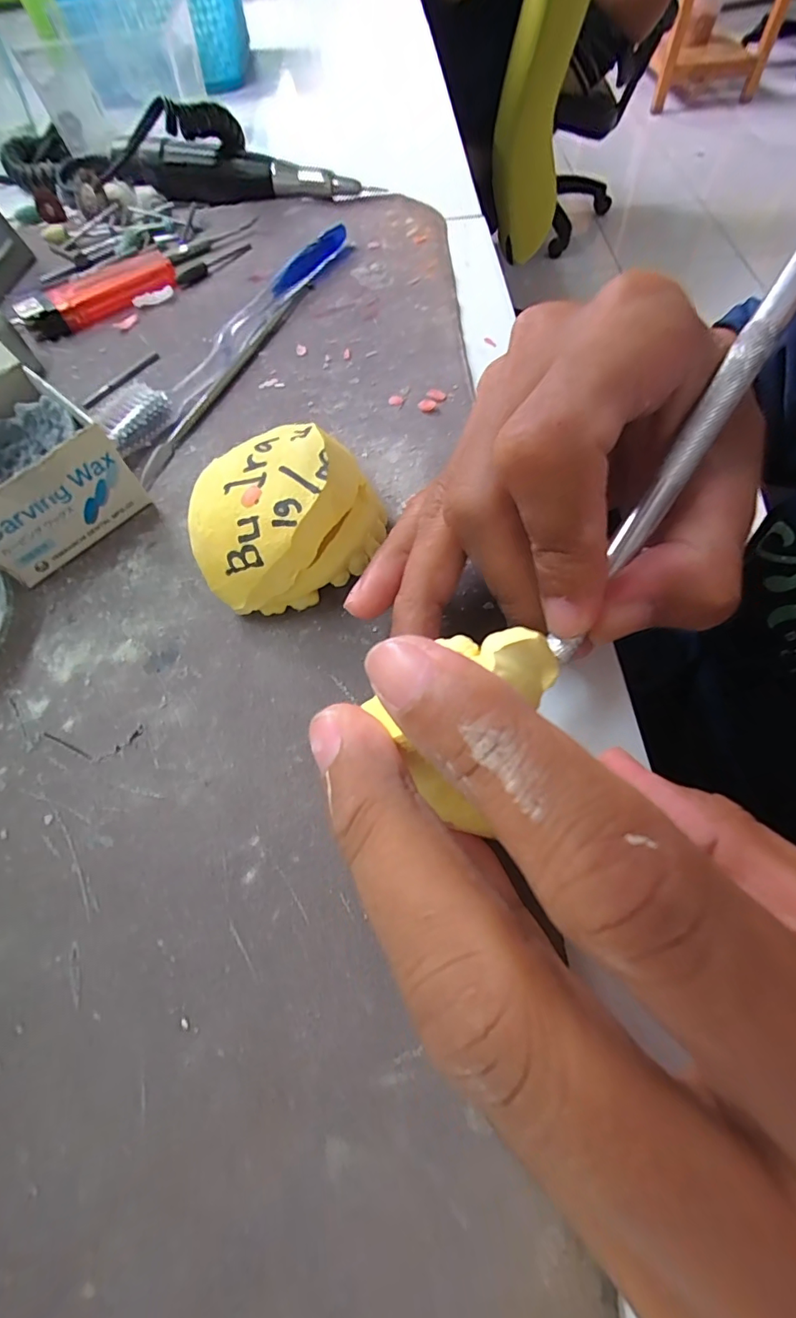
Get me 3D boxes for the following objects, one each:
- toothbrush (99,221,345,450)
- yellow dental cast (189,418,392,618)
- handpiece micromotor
[{"bbox_3d":[-0.073,-0.159,0.232,0.019,0.013,0.180,25,67,15],"label":"toothbrush"},{"bbox_3d":[-0.038,-0.043,0.157,0.055,0.036,0.059,-1,63,3],"label":"yellow dental cast"},{"bbox_3d":[-0.085,-0.296,0.297,0.144,0.028,0.020,5,63,6],"label":"handpiece micromotor"}]

